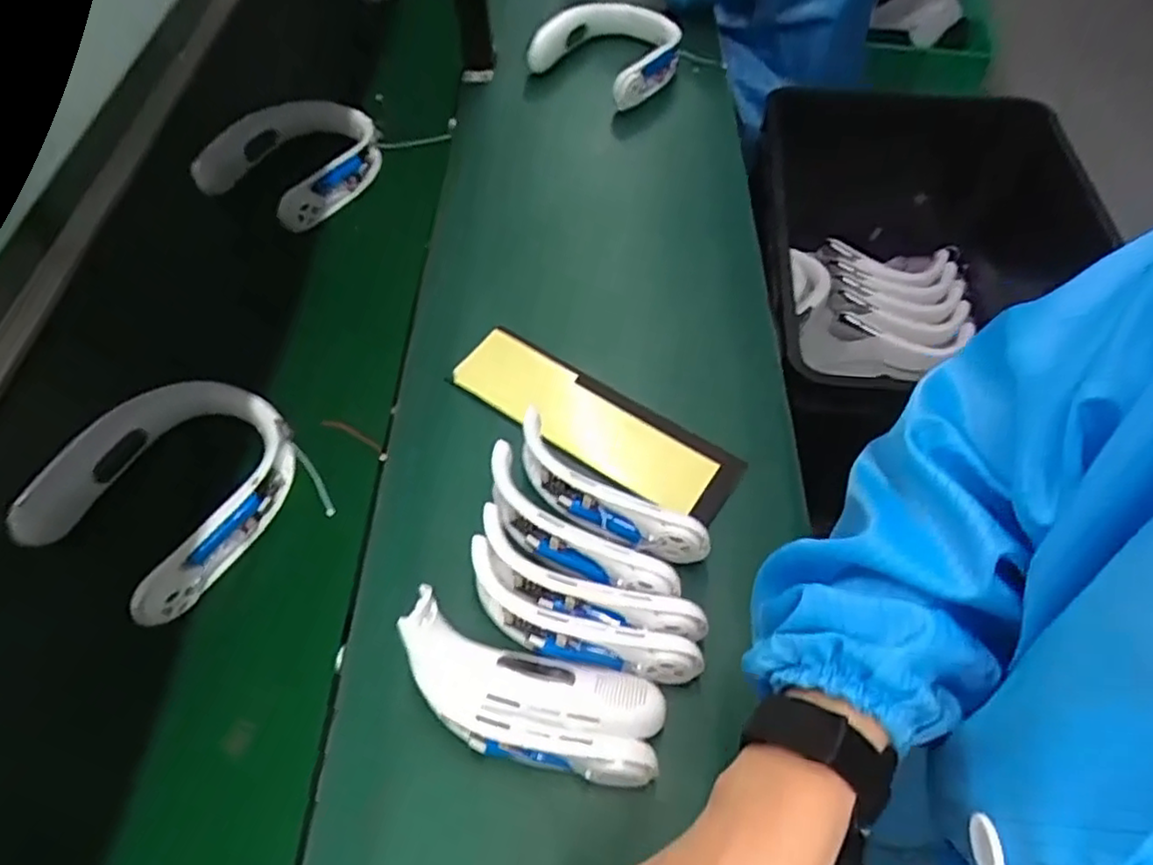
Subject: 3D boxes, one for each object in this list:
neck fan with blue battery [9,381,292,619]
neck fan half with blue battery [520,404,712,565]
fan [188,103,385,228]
[{"bbox_3d":[-0.363,0.043,0.597,0.182,0.045,0.198,26,60,15],"label":"neck fan with blue battery"},{"bbox_3d":[0.022,0.054,0.584,0.201,0.048,0.056,33,62,19],"label":"neck fan half with blue battery"},{"bbox_3d":[-0.362,-0.359,0.856,0.170,0.070,0.200,28,61,17],"label":"fan"}]

